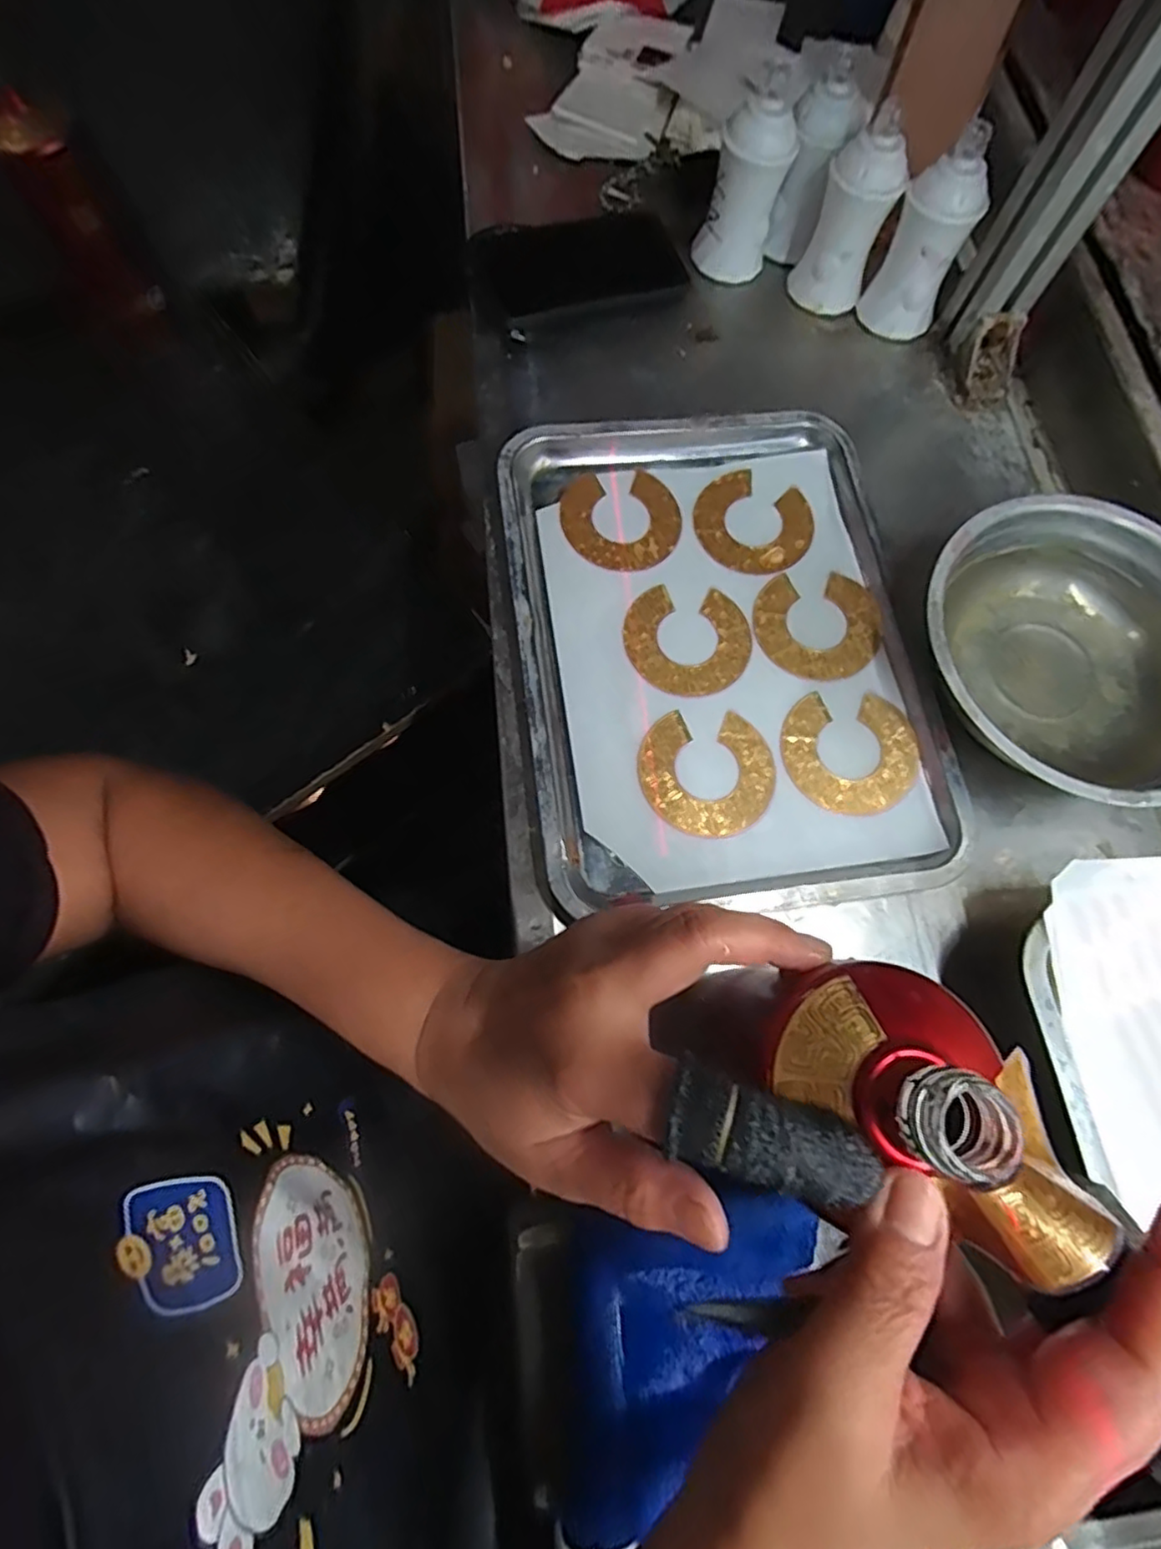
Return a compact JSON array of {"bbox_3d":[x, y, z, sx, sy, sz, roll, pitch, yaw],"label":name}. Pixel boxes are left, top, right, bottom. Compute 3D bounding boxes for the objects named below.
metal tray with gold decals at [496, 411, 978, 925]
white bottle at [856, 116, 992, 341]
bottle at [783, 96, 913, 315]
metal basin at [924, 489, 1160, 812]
[{"bbox_3d":[0.087,-0.089,0.413,0.255,0.021,0.334,-8,72,2],"label":"metal tray with gold decals"},{"bbox_3d":[0.254,-0.388,0.475,0.046,0.114,0.053,-11,73,-6],"label":"white bottle"},{"bbox_3d":[0.200,-0.414,0.481,0.051,0.105,0.055,-26,76,-11],"label":"bottle"},{"bbox_3d":[0.306,-0.077,0.400,0.193,0.043,0.190,0,73,-1],"label":"metal basin"}]

